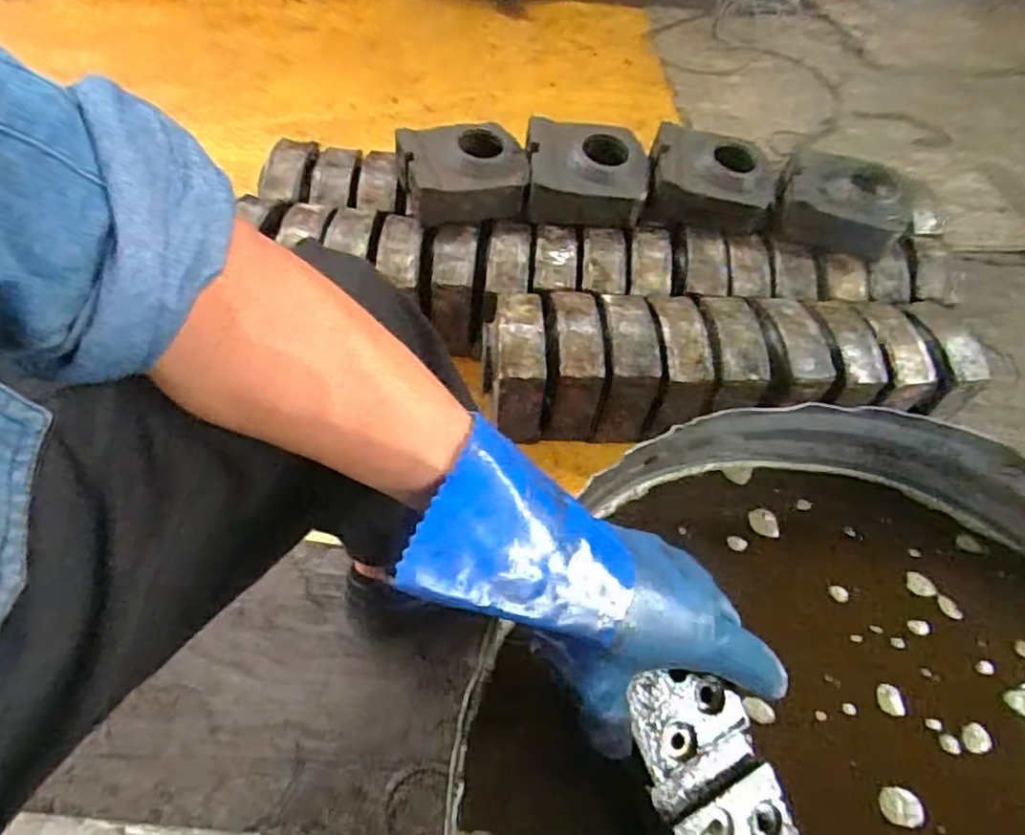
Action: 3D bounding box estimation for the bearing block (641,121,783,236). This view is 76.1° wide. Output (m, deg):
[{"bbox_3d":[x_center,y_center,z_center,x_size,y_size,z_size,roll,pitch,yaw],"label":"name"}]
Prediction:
[{"bbox_3d":[0.318,-0.380,1.055,0.193,0.125,0.102,12,56,3],"label":"bearing block"}]

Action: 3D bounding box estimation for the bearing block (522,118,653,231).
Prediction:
[{"bbox_3d":[0.114,-0.387,1.040,0.183,0.084,0.164,2,56,-3],"label":"bearing block"}]

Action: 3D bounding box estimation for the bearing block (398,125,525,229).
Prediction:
[{"bbox_3d":[-0.077,-0.380,1.026,0.185,0.088,0.153,-11,58,-12],"label":"bearing block"}]

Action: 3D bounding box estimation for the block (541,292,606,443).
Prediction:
[{"bbox_3d":[0.088,-0.078,0.956,0.070,0.132,0.176,3,56,-3],"label":"block"}]

